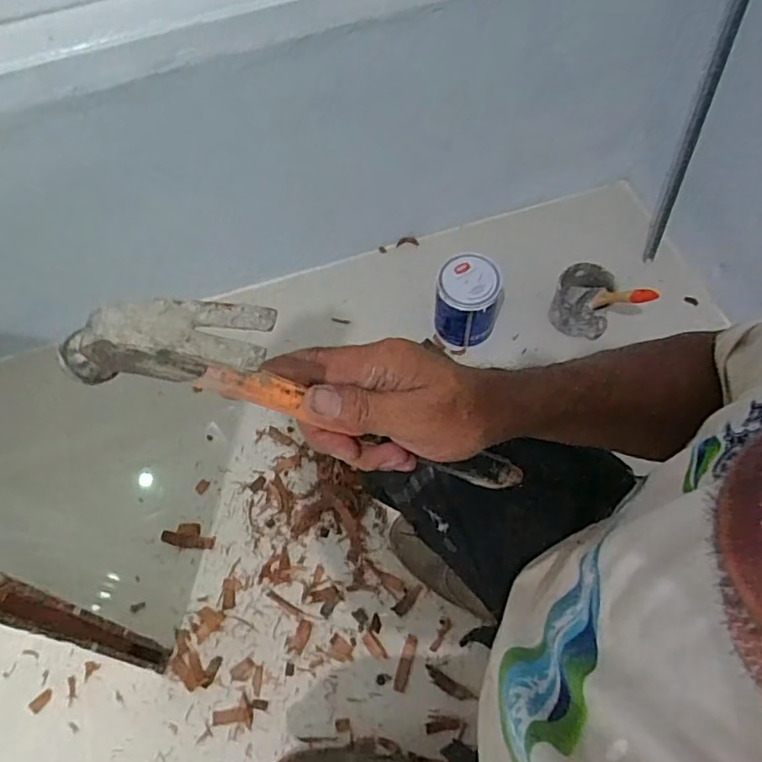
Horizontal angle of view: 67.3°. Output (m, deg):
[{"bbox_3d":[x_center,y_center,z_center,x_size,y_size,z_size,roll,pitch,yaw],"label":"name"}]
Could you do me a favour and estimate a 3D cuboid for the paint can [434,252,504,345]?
[{"bbox_3d":[0.156,-0.139,1.029,0.110,0.147,0.105,-1,63,3],"label":"paint can"}]

